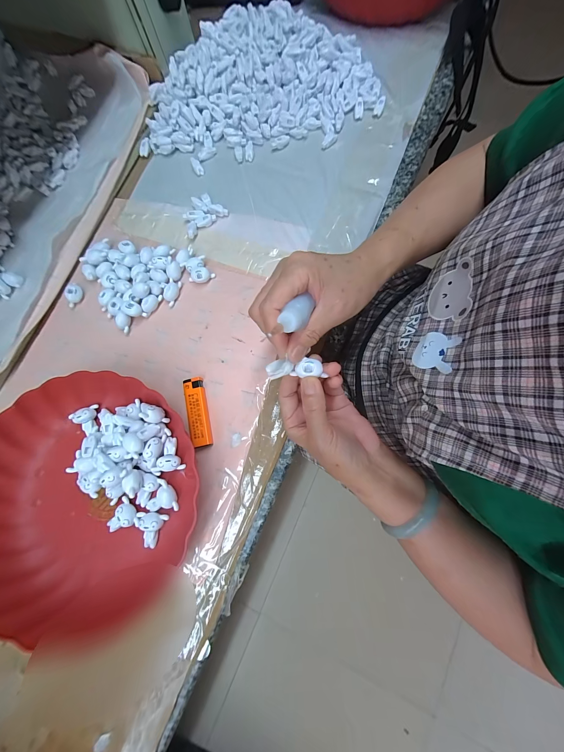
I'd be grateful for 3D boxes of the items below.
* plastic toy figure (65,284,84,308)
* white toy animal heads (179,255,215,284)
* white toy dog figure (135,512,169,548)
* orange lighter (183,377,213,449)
[{"bbox_3d":[-0.276,-0.108,0.340,0.017,0.013,0.031,7,79,3],"label":"plastic toy figure"},{"bbox_3d":[-0.111,-0.139,0.336,0.032,0.014,0.034,-27,79,-4],"label":"white toy animal heads"},{"bbox_3d":[-0.141,0.163,0.269,0.033,0.014,0.034,9,79,3],"label":"white toy dog figure"},{"bbox_3d":[-0.098,0.042,0.298,0.024,0.012,0.079,-12,79,-1],"label":"orange lighter"}]

